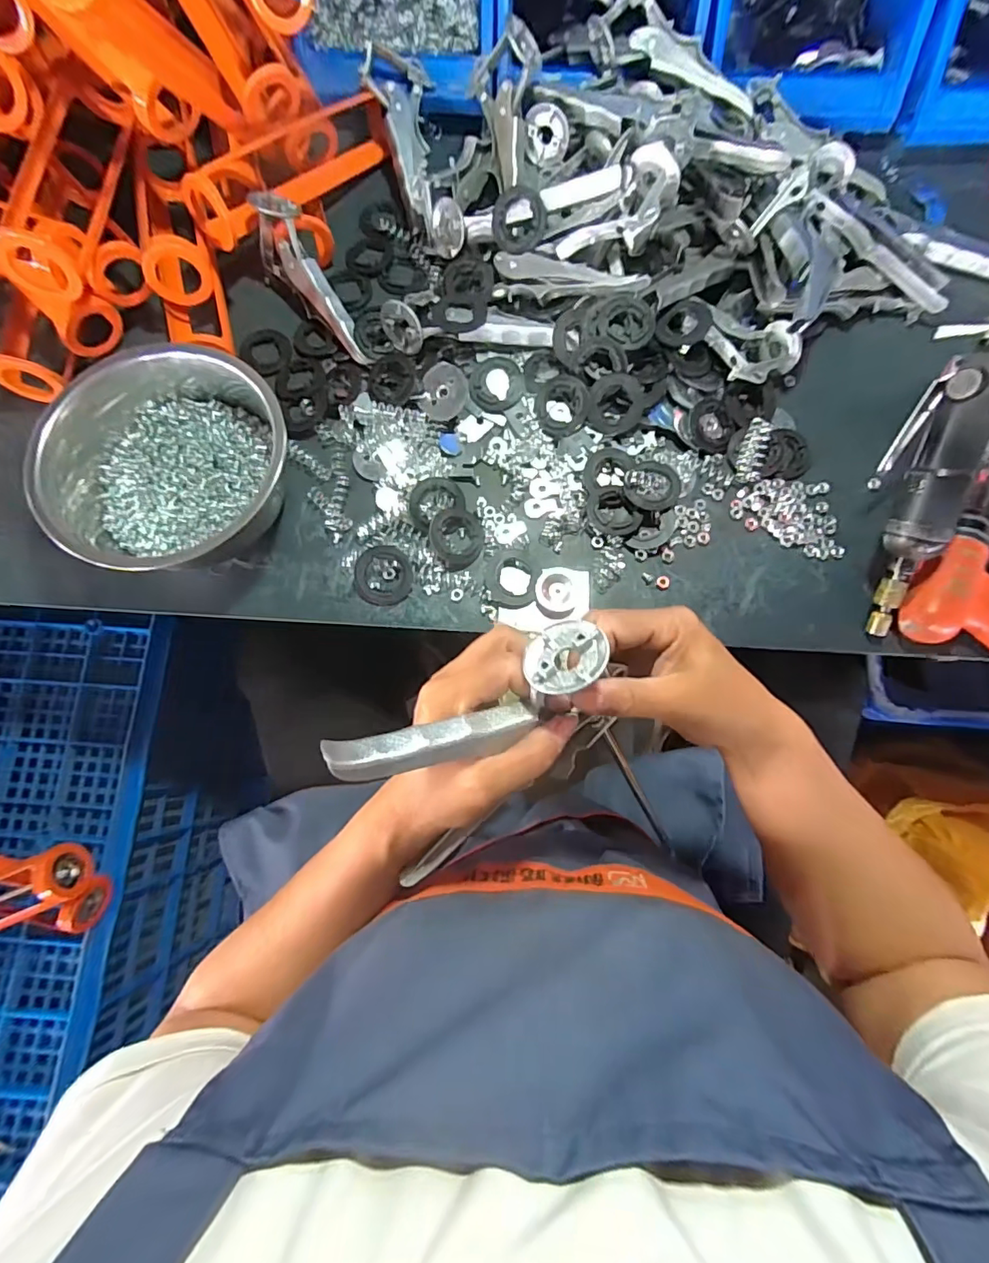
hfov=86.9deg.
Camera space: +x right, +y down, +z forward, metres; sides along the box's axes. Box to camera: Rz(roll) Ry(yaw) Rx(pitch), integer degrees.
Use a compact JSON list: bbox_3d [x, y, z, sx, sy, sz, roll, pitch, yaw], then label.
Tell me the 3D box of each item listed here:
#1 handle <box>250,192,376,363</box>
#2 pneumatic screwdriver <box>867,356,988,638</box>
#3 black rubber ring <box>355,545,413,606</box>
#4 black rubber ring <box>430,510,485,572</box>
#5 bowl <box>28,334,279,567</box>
[{"bbox_3d":[-0.163,-0.312,0.483,0.047,0.057,0.166,-36,91,-8],"label":"handle"},{"bbox_3d":[0.319,-0.096,0.394,0.041,0.055,0.206,6,110,2],"label":"pneumatic screwdriver"},{"bbox_3d":[-0.091,-0.046,0.431,0.049,0.007,0.049,0,99,-1],"label":"black rubber ring"},{"bbox_3d":[-0.030,-0.080,0.440,0.047,0.011,0.047,-38,95,-17],"label":"black rubber ring"},{"bbox_3d":[-0.251,-0.128,0.418,0.180,0.080,0.177,0,77,0],"label":"bowl"}]

